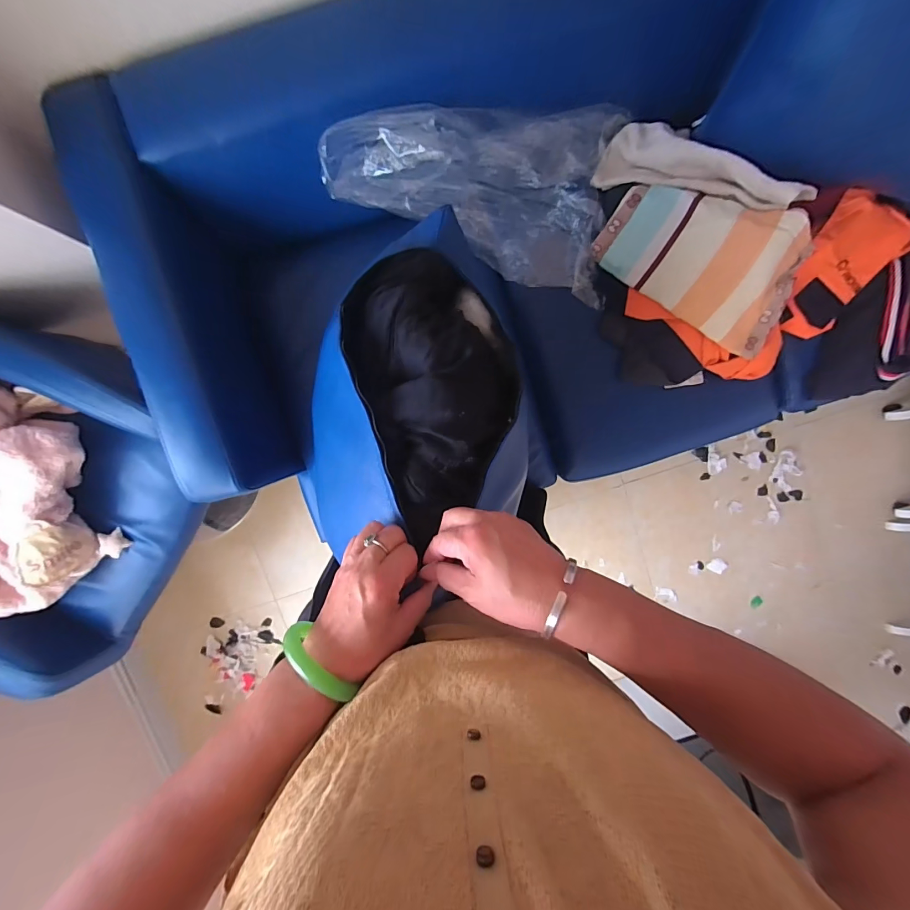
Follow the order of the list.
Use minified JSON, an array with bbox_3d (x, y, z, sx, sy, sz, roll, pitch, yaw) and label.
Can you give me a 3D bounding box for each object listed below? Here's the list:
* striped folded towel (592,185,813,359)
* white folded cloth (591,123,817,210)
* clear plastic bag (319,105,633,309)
[{"bbox_3d":[0.437,-0.346,0.726,0.355,0.071,0.218,26,115,11],"label":"striped folded towel"},{"bbox_3d":[0.425,-0.499,0.706,0.348,0.055,0.120,35,94,24],"label":"white folded cloth"},{"bbox_3d":[0.048,-0.474,0.697,0.532,0.142,0.294,2,97,-24],"label":"clear plastic bag"}]

